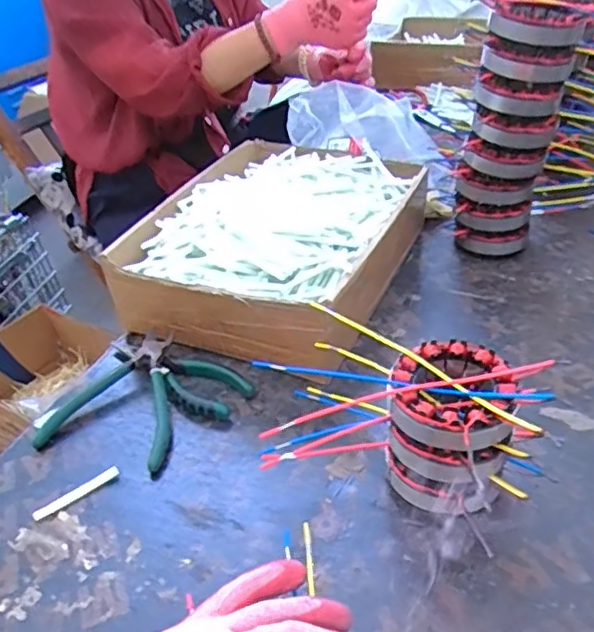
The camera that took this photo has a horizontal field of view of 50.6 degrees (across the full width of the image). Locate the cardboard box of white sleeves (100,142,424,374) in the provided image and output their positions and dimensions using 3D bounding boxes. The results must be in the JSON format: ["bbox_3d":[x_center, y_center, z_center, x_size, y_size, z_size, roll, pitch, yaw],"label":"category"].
[{"bbox_3d":[-0.016,-0.085,0.691,0.248,0.107,0.329,12,39,22],"label":"cardboard box of white sleeves"}]

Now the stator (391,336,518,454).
[{"bbox_3d":[0.108,0.057,0.436,0.082,0.031,0.091,7,38,17],"label":"stator"}]

